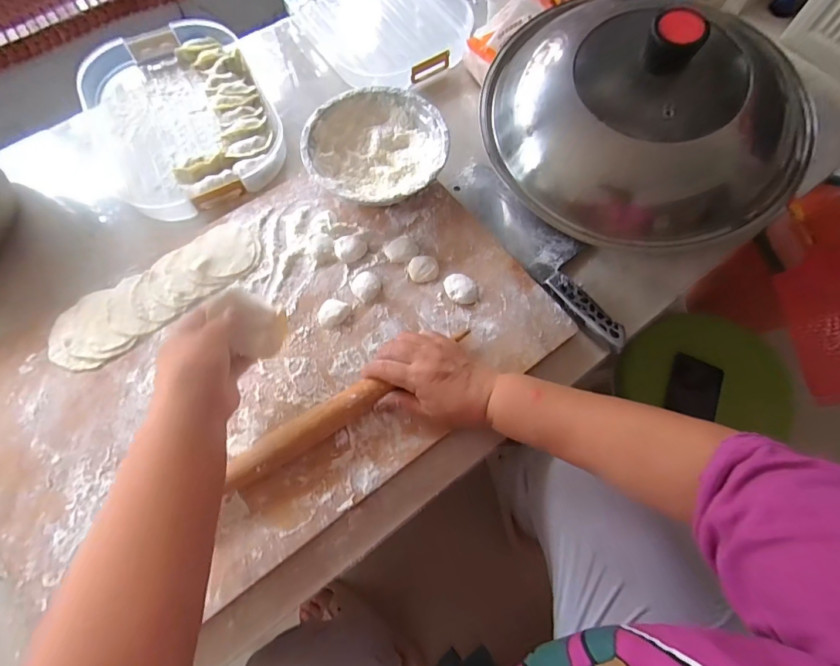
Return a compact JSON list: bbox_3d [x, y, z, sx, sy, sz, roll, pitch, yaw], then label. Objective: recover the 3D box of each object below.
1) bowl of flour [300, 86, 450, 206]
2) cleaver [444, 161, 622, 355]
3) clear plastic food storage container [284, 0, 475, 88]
[{"bbox_3d":[-0.051,-0.209,0.502,0.161,0.053,0.160,0,70,0],"label":"bowl of flour"},{"bbox_3d":[0.147,-0.107,0.502,0.080,0.022,0.285,-36,74,-12],"label":"cleaver"},{"bbox_3d":[-0.060,-0.497,0.650,0.237,0.052,0.316,-37,74,-12],"label":"clear plastic food storage container"}]

